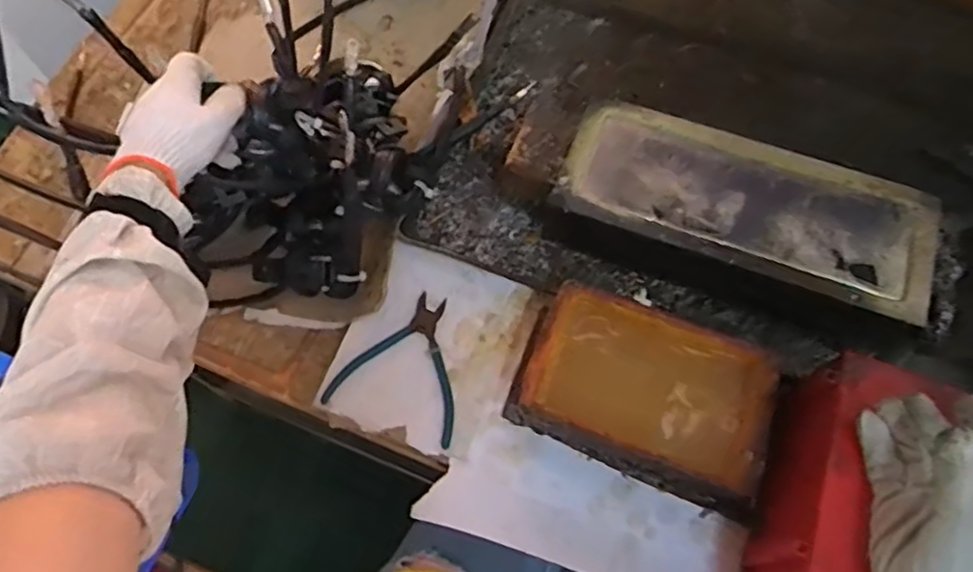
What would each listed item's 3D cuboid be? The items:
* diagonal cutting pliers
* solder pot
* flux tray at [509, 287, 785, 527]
[{"bbox_3d":[-0.075,0.071,0.649,0.124,0.010,0.132,17,66,8],"label":"diagonal cutting pliers"},{"bbox_3d":[0.246,-0.062,0.661,0.350,0.086,0.151,19,66,9],"label":"solder pot"},{"bbox_3d":[0.144,0.093,0.600,0.226,0.068,0.141,20,67,10],"label":"flux tray"}]

